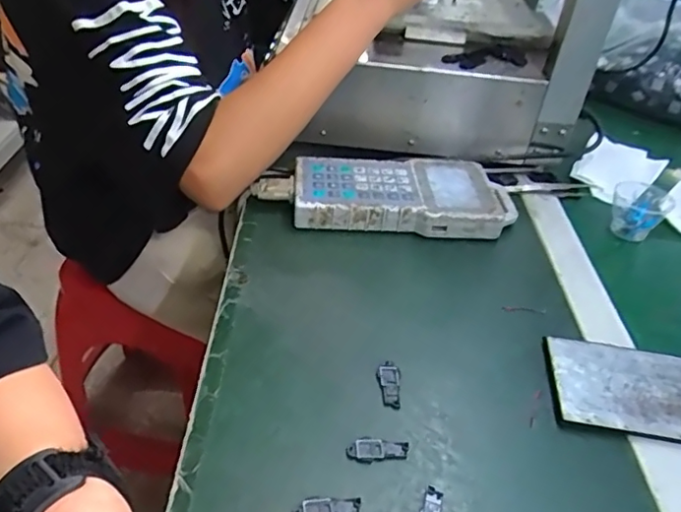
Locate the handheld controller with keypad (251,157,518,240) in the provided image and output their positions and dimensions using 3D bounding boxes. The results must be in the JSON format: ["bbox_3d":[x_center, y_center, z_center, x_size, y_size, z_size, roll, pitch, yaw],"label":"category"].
[{"bbox_3d":[0.048,-0.064,0.599,0.264,0.039,0.109,2,38,-3],"label":"handheld controller with keypad"}]

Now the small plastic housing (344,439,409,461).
[{"bbox_3d":[0.024,0.125,0.373,0.040,0.004,0.013,3,38,-2],"label":"small plastic housing"}]

